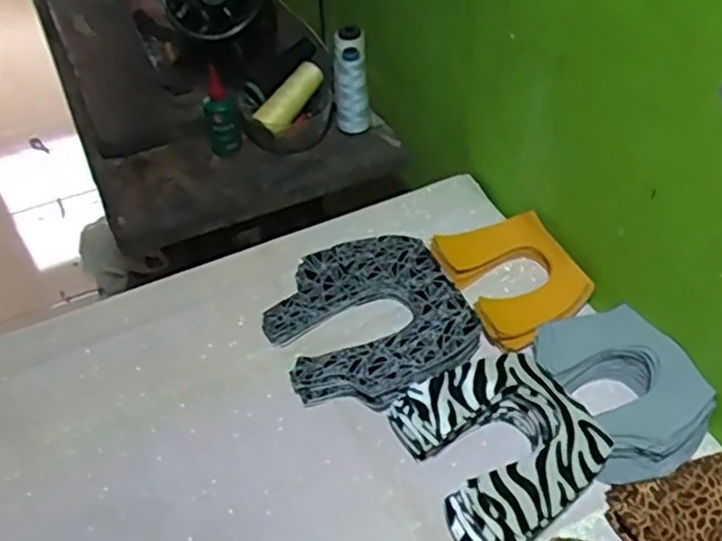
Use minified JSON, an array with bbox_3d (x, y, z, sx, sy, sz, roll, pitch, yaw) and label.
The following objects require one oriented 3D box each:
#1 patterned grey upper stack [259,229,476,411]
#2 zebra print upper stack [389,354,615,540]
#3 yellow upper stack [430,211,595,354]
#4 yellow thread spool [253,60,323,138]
[{"bbox_3d":[0.008,0.050,0.722,0.188,0.027,0.191,-20,50,-17],"label":"patterned grey upper stack"},{"bbox_3d":[0.120,0.148,0.615,0.149,0.043,0.164,-23,50,-19],"label":"zebra print upper stack"},{"bbox_3d":[0.157,0.006,0.753,0.123,0.039,0.162,-18,49,-15],"label":"yellow upper stack"},{"bbox_3d":[-0.091,-0.228,0.931,0.032,0.038,0.112,36,85,29],"label":"yellow thread spool"}]

